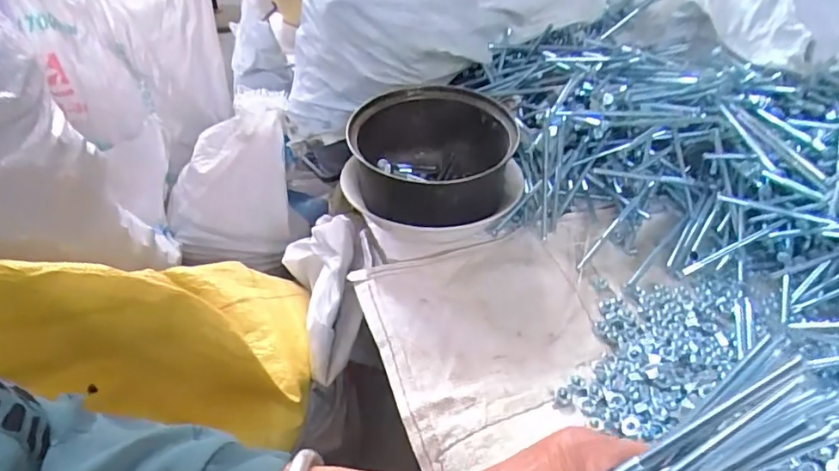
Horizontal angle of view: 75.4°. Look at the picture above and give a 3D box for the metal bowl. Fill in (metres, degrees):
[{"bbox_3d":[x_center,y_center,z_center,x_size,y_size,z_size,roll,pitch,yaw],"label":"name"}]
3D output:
[{"bbox_3d":[0.008,-0.080,0.575,0.180,0.095,0.180,-1,39,1],"label":"metal bowl"}]

